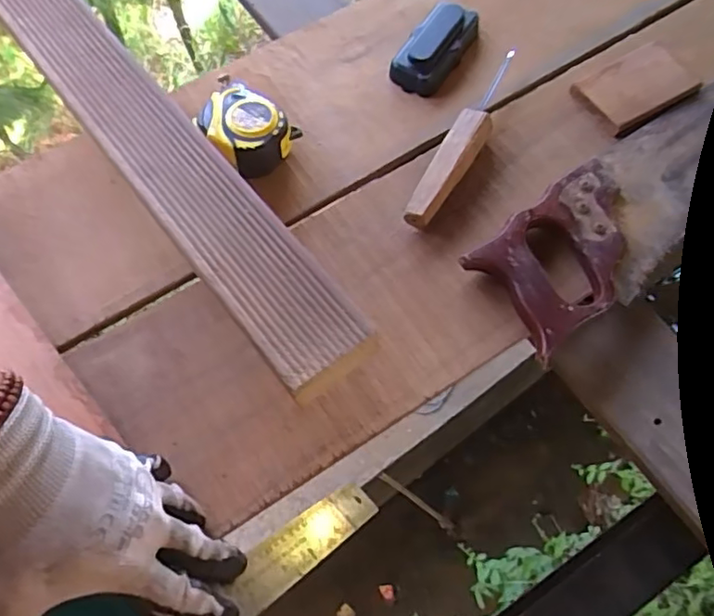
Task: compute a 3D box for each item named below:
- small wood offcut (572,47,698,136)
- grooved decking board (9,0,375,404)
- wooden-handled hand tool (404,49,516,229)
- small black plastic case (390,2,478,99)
[{"bbox_3d":[0.262,-0.208,0.554,0.108,0.004,0.066,-30,67,-12],"label":"small wood offcut"},{"bbox_3d":[-0.464,-0.483,0.618,0.062,0.028,1.444,-36,69,-14],"label":"grooved decking board"},{"bbox_3d":[0.100,-0.156,0.531,0.032,0.028,0.214,24,67,13],"label":"wooden-handled hand tool"},{"bbox_3d":[0.077,-0.258,0.583,0.049,0.029,0.107,27,68,14],"label":"small black plastic case"}]

